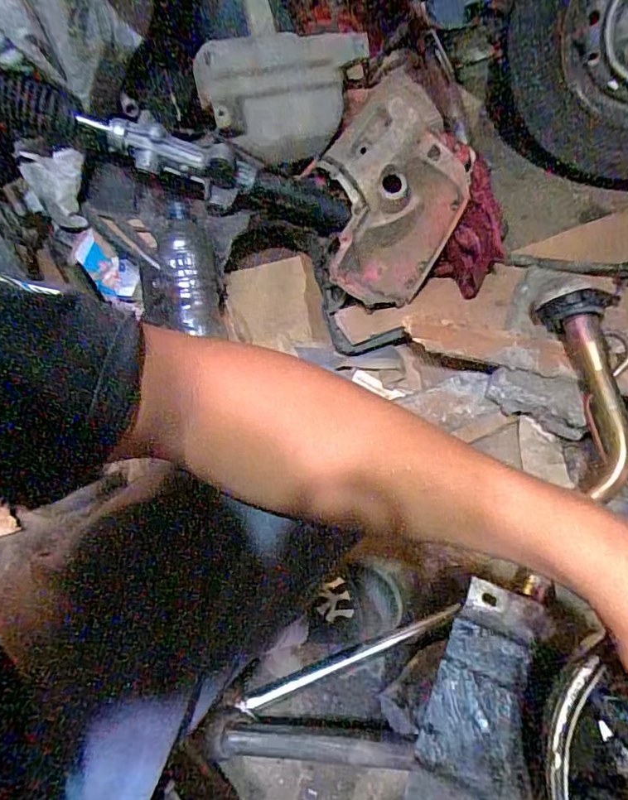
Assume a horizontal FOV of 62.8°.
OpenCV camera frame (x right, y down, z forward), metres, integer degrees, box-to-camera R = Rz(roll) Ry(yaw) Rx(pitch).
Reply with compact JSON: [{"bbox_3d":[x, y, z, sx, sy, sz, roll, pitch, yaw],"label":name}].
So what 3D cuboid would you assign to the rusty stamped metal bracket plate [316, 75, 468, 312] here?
[{"bbox_3d":[0.127,-0.340,0.890,0.249,0.308,0.080,32,20,-17],"label":"rusty stamped metal bracket plate"}]

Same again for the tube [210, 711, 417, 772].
[{"bbox_3d":[-0.003,0.412,0.613,0.238,0.028,0.043,5,63,3],"label":"tube"}]

